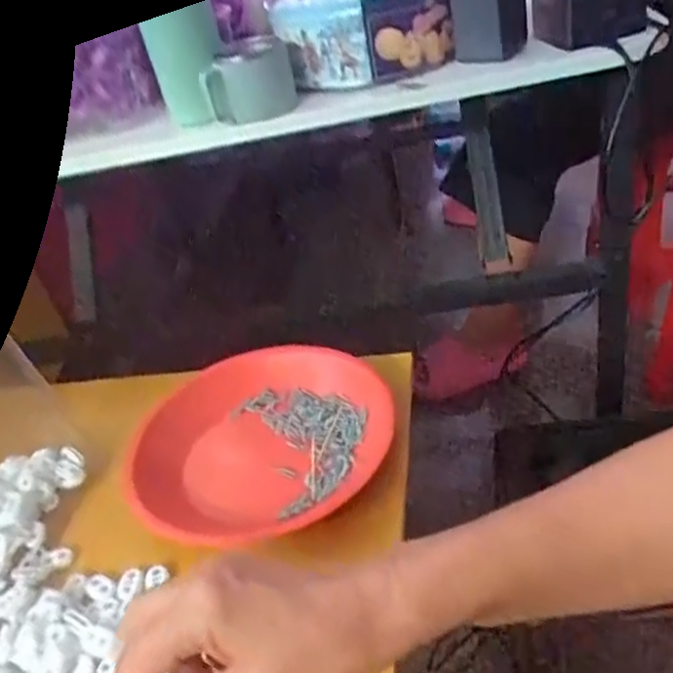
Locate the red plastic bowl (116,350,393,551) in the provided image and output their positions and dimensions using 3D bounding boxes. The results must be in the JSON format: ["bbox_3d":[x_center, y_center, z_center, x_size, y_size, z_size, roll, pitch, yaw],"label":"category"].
[{"bbox_3d":[-0.062,0.068,0.529,0.192,0.030,0.187,-9,34,6],"label":"red plastic bowl"}]

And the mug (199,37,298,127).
[{"bbox_3d":[-0.083,-0.248,0.662,0.083,0.067,0.070,-12,34,1],"label":"mug"}]

